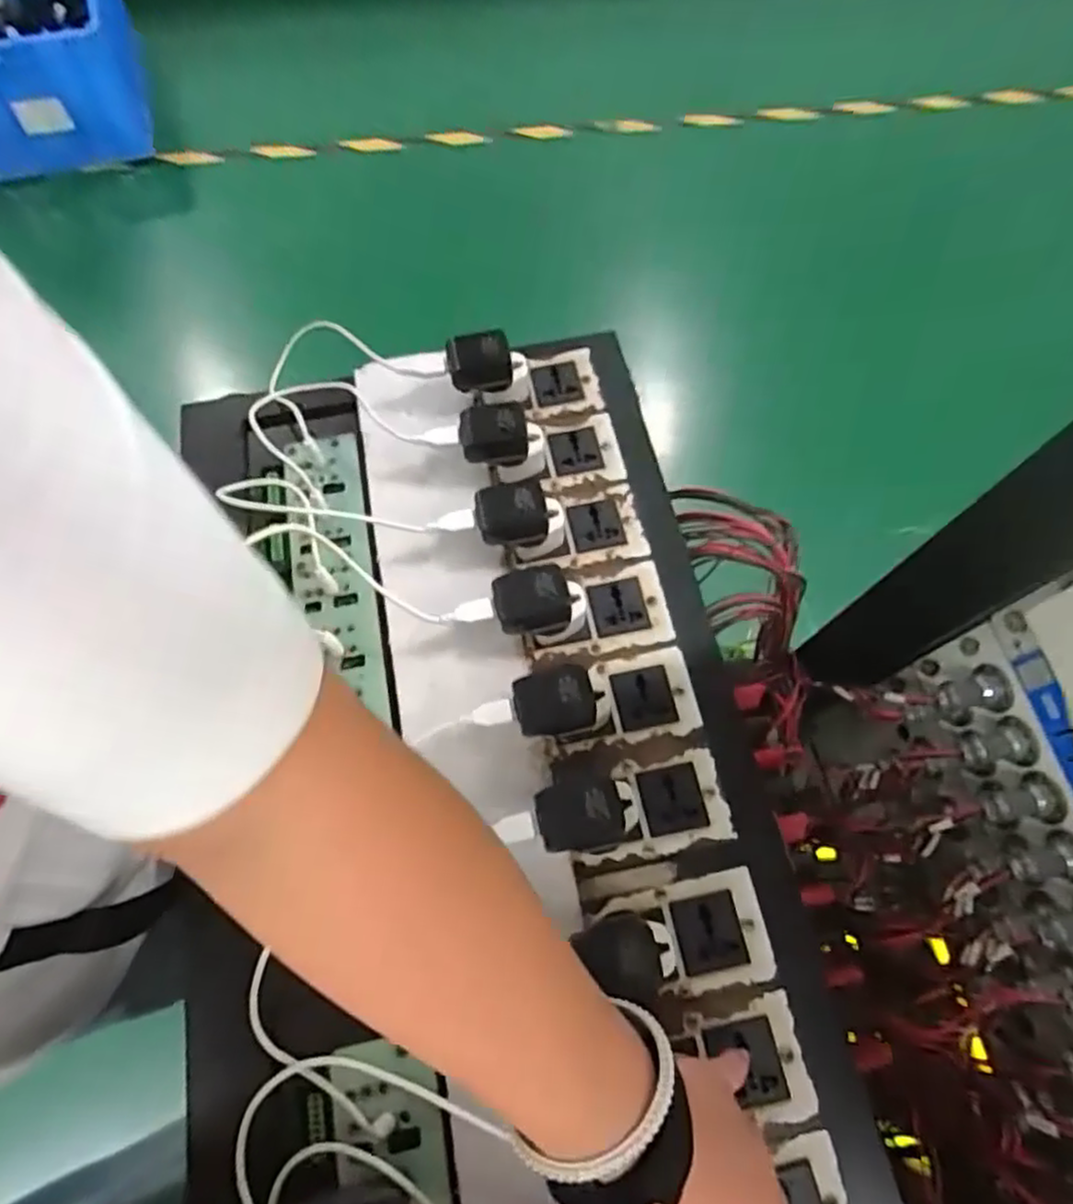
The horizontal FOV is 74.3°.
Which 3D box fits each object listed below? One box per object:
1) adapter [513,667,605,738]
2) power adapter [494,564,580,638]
[{"bbox_3d":[0.013,0.063,0.443,0.054,0.028,0.038,-2,68,-4],"label":"adapter"},{"bbox_3d":[-0.001,0.001,0.470,0.054,0.029,0.039,-9,68,-6],"label":"power adapter"}]

